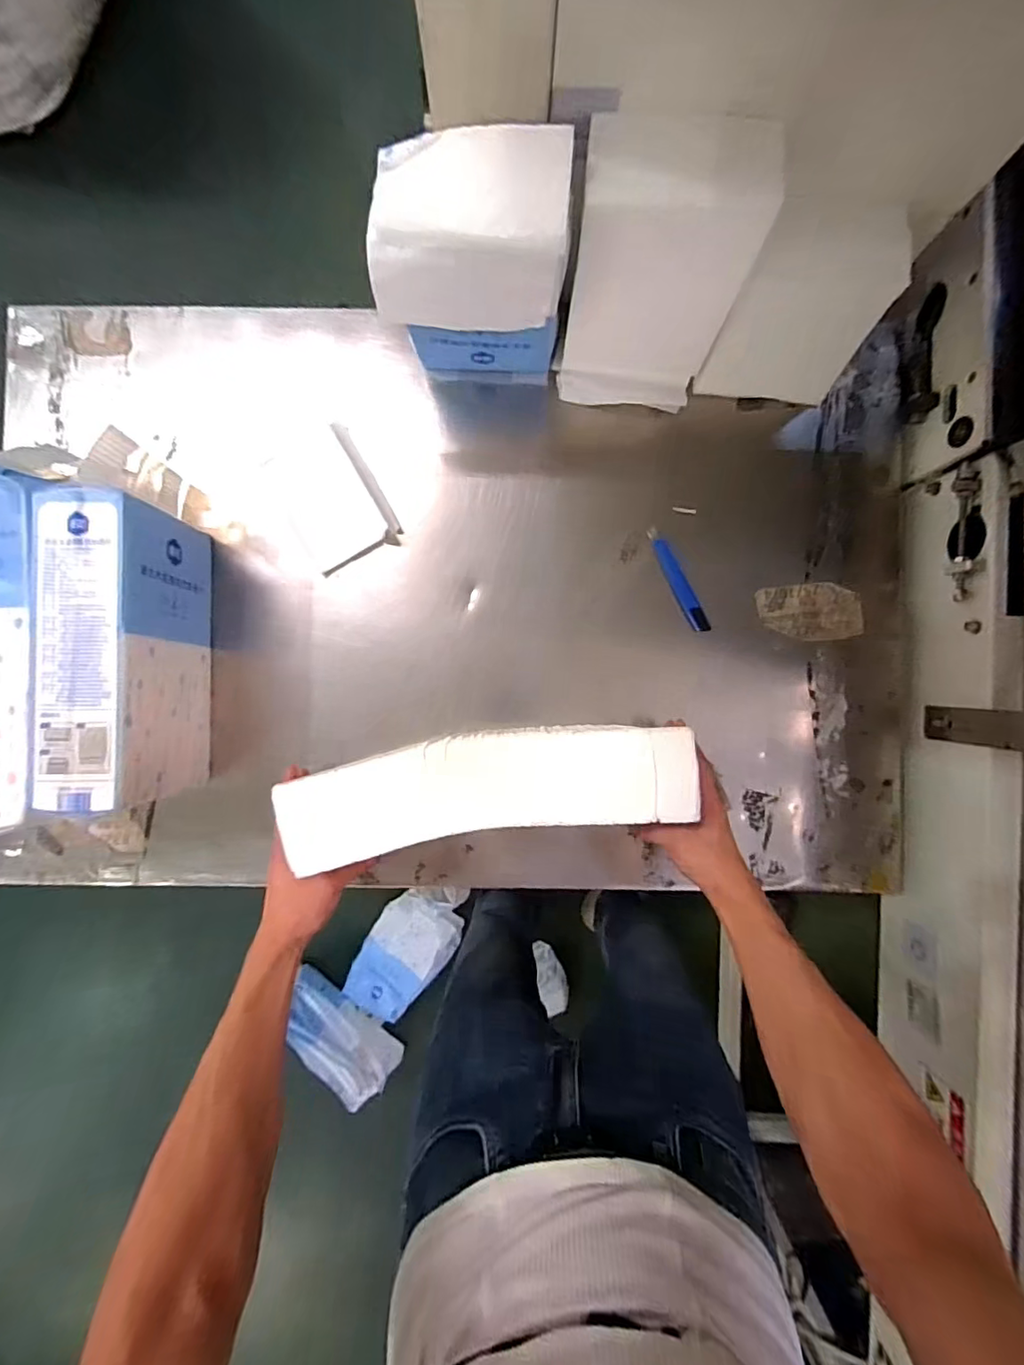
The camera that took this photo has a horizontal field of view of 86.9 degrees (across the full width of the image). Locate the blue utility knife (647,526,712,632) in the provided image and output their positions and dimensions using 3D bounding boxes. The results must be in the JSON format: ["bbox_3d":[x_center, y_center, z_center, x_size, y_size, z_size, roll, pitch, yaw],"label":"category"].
[{"bbox_3d":[0.210,-0.130,0.681,0.024,0.009,0.143,-24,90,-1],"label":"blue utility knife"}]

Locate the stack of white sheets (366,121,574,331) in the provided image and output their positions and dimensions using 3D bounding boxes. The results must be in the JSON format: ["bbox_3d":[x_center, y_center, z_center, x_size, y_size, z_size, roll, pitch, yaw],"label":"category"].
[{"bbox_3d":[-0.035,-0.380,0.461,0.166,0.105,0.113,0,89,-1],"label":"stack of white sheets"}]

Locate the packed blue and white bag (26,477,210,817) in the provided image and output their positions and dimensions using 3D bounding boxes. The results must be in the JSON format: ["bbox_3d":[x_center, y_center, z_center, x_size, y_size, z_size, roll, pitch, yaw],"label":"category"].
[{"bbox_3d":[-0.415,-0.030,0.596,0.096,0.166,0.311,-1,89,-1],"label":"packed blue and white bag"}]

